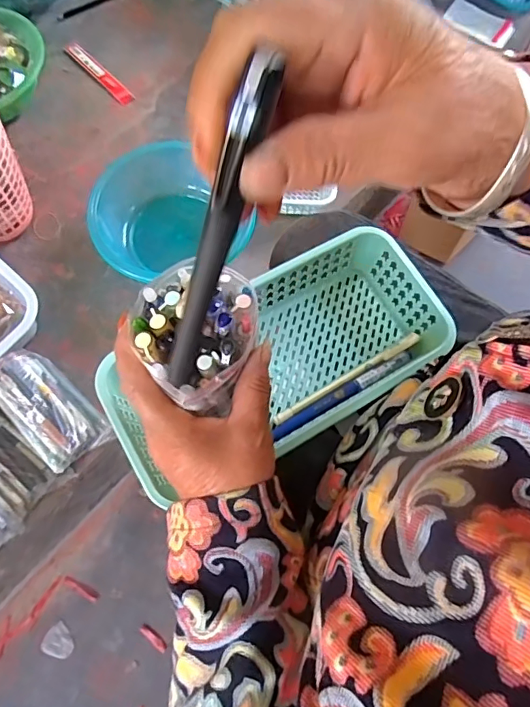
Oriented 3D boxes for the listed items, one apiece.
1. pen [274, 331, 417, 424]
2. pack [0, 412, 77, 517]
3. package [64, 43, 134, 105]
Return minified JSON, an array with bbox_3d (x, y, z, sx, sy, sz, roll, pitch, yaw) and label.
[{"bbox_3d":[0.070,0.020,0.408,0.143,0.005,0.010,-29,71,-11],"label":"pen"},{"bbox_3d":[-0.324,0.118,0.604,0.157,0.026,0.066,44,74,2],"label":"pack"},{"bbox_3d":[-0.291,-0.490,0.856,0.026,0.004,0.180,-41,74,-15],"label":"package"}]

